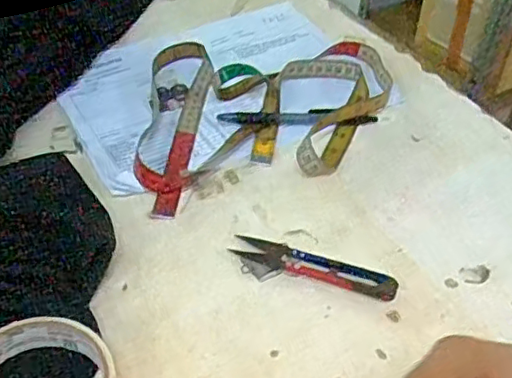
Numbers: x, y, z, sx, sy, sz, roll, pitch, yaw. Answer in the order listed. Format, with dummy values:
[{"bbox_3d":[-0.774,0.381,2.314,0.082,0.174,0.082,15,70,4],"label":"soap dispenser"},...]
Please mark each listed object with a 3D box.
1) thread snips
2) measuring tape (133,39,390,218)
[{"bbox_3d":[0.040,0.055,0.418,0.116,0.007,0.024,16,46,12],"label":"thread snips"},{"bbox_3d":[0.016,-0.074,0.535,0.235,0.032,0.221,-2,45,-5],"label":"measuring tape"}]

